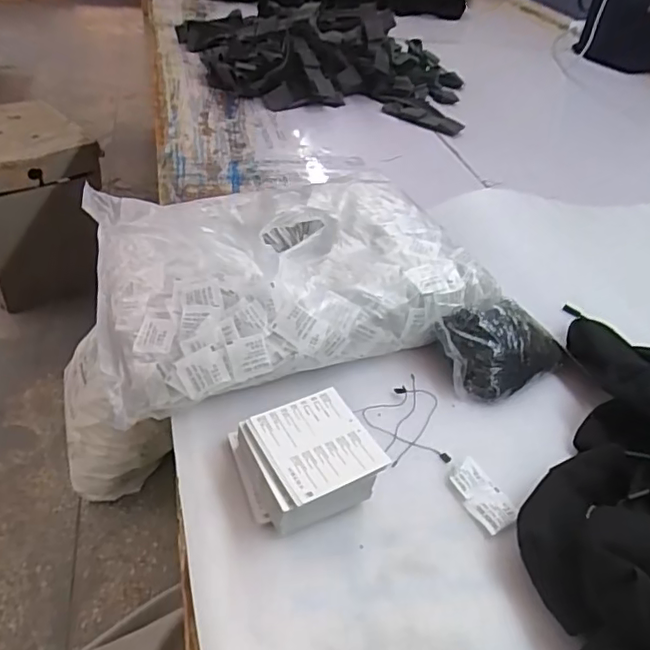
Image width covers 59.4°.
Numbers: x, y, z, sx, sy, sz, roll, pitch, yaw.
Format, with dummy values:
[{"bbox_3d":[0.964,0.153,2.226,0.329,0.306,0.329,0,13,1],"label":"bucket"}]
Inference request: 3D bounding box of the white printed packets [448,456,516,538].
[{"bbox_3d":[0.148,0.159,0.537,0.039,0.009,0.075,-16,45,-24],"label":"white printed packets"}]

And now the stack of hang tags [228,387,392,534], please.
[{"bbox_3d":[-0.017,0.122,0.520,0.116,0.055,0.113,-13,44,-21],"label":"stack of hang tags"}]

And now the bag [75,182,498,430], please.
[{"bbox_3d":[-0.056,-0.073,0.715,0.439,0.103,0.339,-11,43,-19],"label":"bag"}]

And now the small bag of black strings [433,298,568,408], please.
[{"bbox_3d":[0.197,0.024,0.648,0.130,0.066,0.094,-15,45,-23],"label":"small bag of black strings"}]

